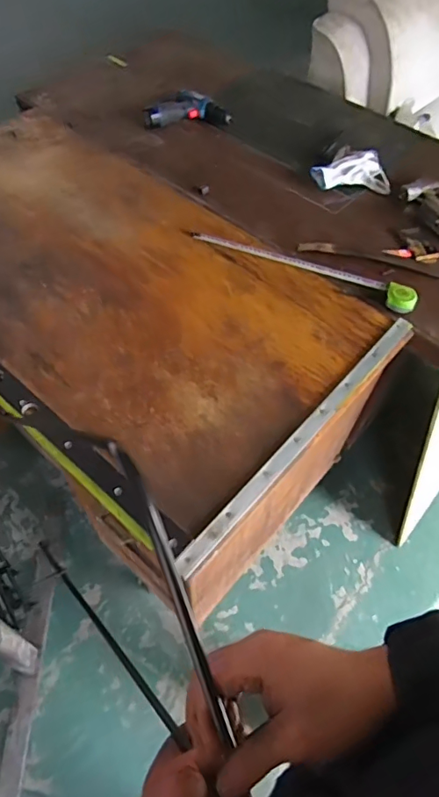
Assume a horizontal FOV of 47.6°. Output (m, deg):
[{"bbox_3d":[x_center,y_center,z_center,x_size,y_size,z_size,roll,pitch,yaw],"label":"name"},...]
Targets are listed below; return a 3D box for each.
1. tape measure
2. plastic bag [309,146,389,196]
[{"bbox_3d":[0.167,-0.289,1.045,0.501,0.043,0.061,25,58,13],"label":"tape measure"},{"bbox_3d":[0.320,-0.569,1.231,0.179,0.040,0.151,-1,56,-4],"label":"plastic bag"}]

